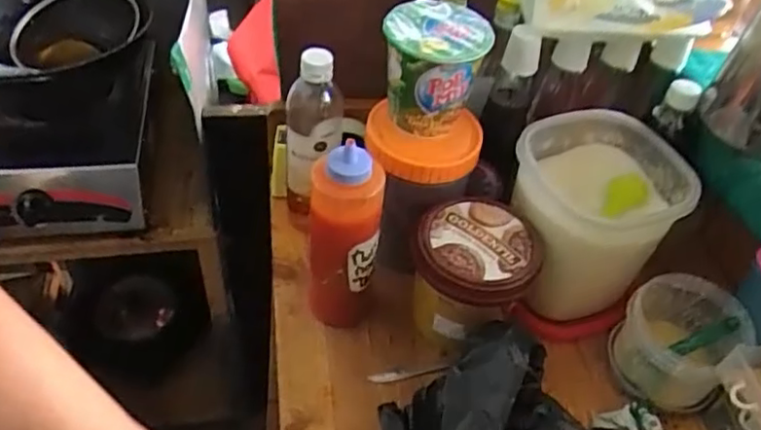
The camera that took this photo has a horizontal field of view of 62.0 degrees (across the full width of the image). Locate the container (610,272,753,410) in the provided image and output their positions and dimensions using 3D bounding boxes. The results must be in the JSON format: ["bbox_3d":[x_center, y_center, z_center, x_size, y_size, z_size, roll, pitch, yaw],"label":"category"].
[{"bbox_3d":[0.314,0.137,0.660,0.110,0.099,0.107,2,46,-2],"label":"container"}]

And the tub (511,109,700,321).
[{"bbox_3d":[0.227,0.001,0.698,0.163,0.168,0.141,-8,47,-12],"label":"tub"}]

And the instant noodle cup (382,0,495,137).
[{"bbox_3d":[0.054,-0.146,0.635,0.094,0.107,0.100,2,46,-2],"label":"instant noodle cup"}]

